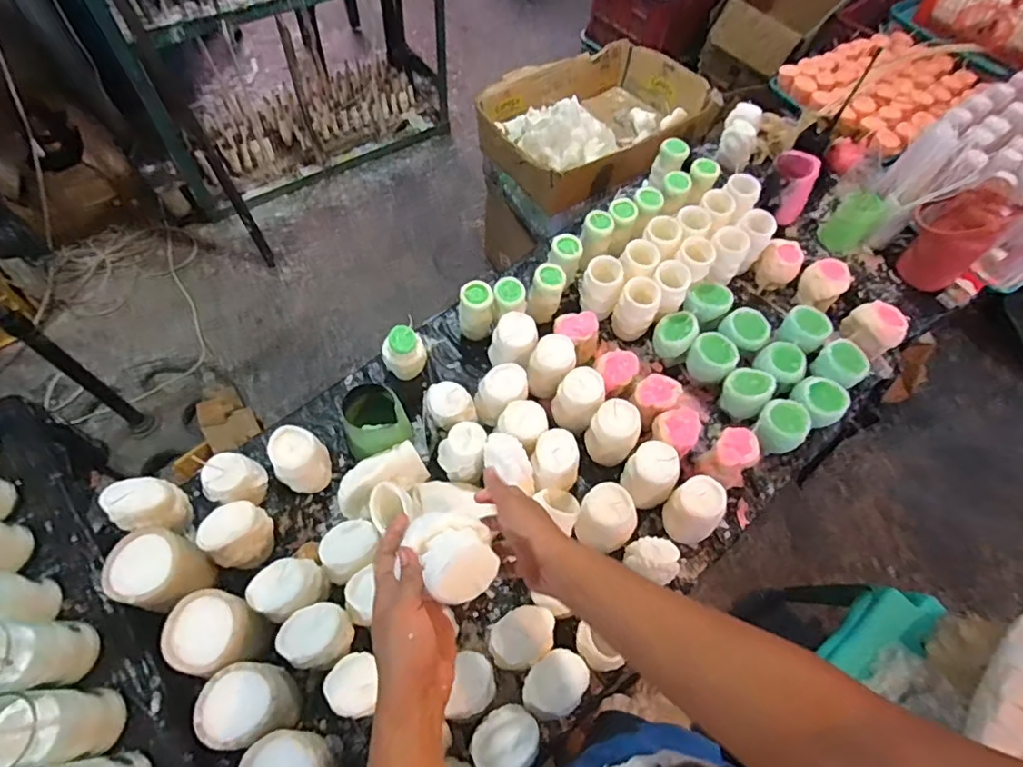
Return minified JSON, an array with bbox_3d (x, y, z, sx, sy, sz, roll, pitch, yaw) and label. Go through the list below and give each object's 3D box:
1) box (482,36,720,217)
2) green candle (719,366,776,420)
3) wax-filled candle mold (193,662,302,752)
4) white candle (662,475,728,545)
[{"bbox_3d":[0.183,-0.604,1.276,0.463,0.135,0.376,-33,68,-19],"label":"box"},{"bbox_3d":[0.363,0.010,0.854,0.064,0.059,0.068,38,66,16],"label":"green candle"},{"bbox_3d":[-0.284,0.350,0.604,0.085,0.089,0.078,-15,64,-11],"label":"wax-filled candle mold"},{"bbox_3d":[0.241,0.167,0.724,0.069,0.066,0.069,-34,69,-20],"label":"white candle"}]

